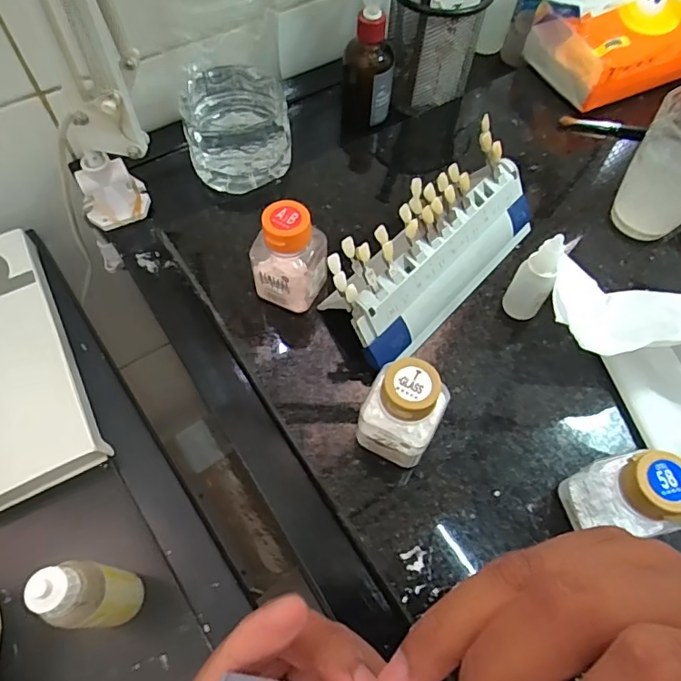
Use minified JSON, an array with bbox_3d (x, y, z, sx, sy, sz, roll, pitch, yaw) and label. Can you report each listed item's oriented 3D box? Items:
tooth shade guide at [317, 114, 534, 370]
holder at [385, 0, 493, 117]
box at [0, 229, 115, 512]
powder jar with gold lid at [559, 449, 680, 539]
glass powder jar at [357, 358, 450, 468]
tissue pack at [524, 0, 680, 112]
[{"bbox_3d":[0.062,-0.066,0.349,0.170,0.090,0.037,-44,33,-21],"label":"tooth shade guide"},{"bbox_3d":[0.081,-0.264,0.456,0.072,0.096,0.068,-28,66,-16],"label":"holder"},{"bbox_3d":[-0.255,0.014,0.391,0.090,0.021,0.212,-26,68,-14],"label":"box"},{"bbox_3d":[0.145,0.081,0.266,0.032,0.072,0.038,-12,63,-8],"label":"powder jar with gold lid"},{"bbox_3d":[0.034,0.042,0.286,0.039,0.070,0.036,24,63,10],"label":"glass powder jar"},{"bbox_3d":[0.271,-0.299,0.470,0.176,0.068,0.136,-21,64,-13],"label":"tissue pack"}]

